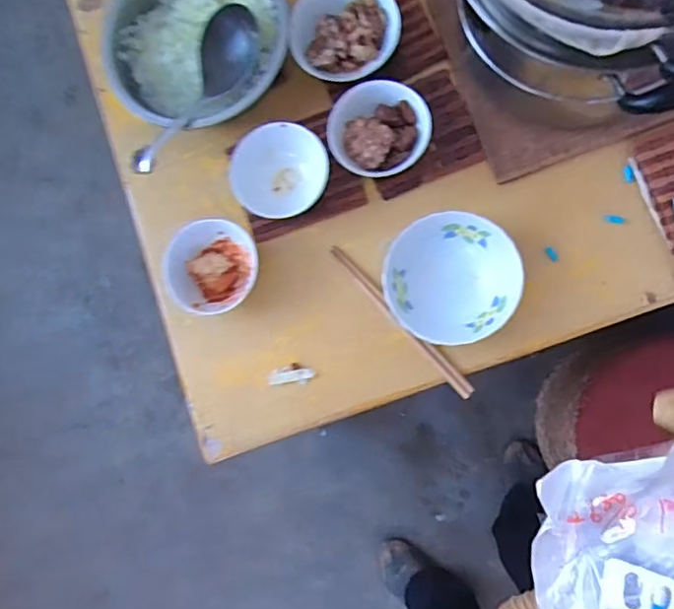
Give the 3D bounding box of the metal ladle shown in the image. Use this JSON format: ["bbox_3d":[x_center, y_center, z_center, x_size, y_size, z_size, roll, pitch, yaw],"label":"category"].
[{"bbox_3d":[-0.154,-0.241,0.658,0.072,0.037,0.218,22,87,8],"label":"metal ladle"}]

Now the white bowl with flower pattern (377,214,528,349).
[{"bbox_3d":[0.128,-0.028,0.644,0.144,0.048,0.141,-1,84,7],"label":"white bowl with flower pattern"}]

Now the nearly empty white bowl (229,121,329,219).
[{"bbox_3d":[-0.064,-0.154,0.679,0.109,0.060,0.104,-1,84,7],"label":"nearly empty white bowl"}]

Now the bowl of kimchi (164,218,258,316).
[{"bbox_3d":[-0.146,-0.043,0.684,0.108,0.048,0.111,-1,84,7],"label":"bowl of kimchi"}]

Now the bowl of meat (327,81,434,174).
[{"bbox_3d":[0.050,-0.198,0.665,0.113,0.053,0.102,-6,83,6],"label":"bowl of meat"}]

